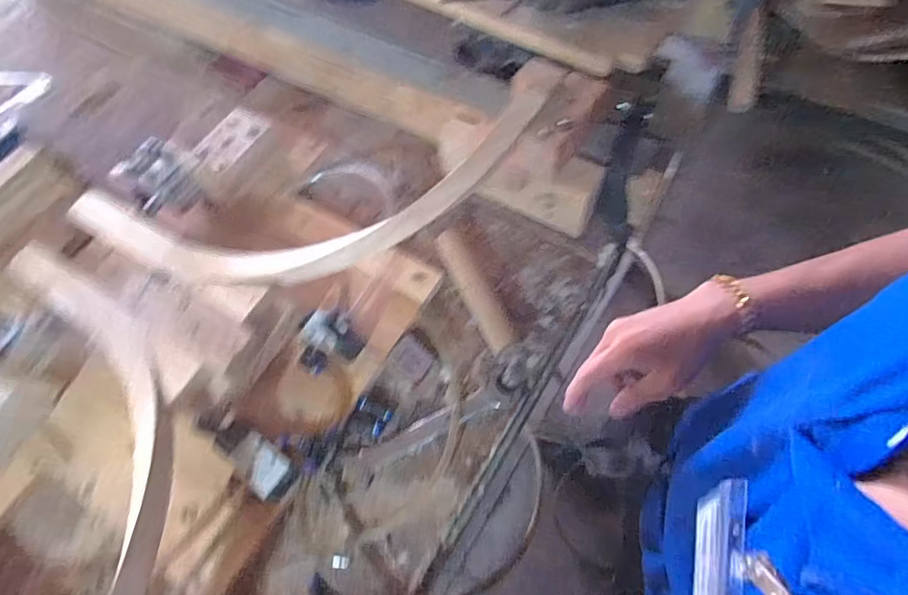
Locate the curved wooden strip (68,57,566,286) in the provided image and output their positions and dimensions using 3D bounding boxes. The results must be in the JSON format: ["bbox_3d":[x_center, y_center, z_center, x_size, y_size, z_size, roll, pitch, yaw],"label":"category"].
[{"bbox_3d":[-0.176,-0.127,0.622,0.645,0.105,0.198,-12,64,0],"label":"curved wooden strip"}]

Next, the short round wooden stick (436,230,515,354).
[{"bbox_3d":[0.027,-0.006,0.684,0.039,0.023,0.178,-25,66,-9],"label":"short round wooden stick"}]

